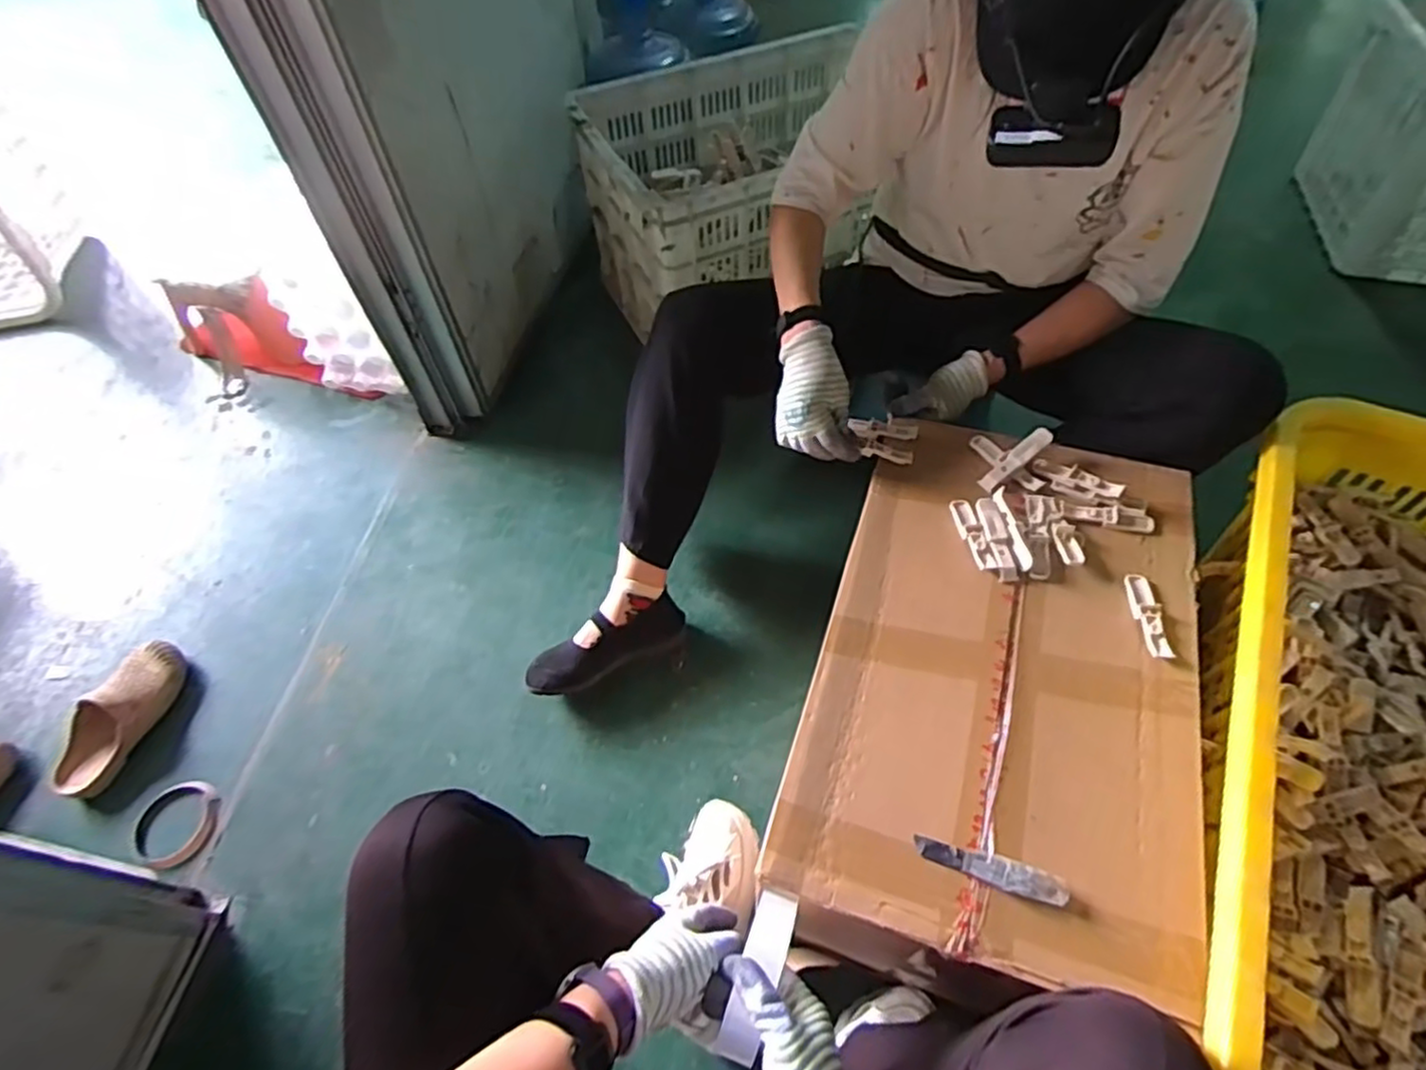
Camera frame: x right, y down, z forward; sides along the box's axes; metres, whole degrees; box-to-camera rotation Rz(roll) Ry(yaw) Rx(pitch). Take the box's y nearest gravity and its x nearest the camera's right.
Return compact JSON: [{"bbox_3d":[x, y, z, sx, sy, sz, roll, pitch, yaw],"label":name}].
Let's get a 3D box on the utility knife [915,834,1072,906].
[{"bbox_3d":[0.236,0.285,0.594,0.121,0.013,0.025,13,56,11],"label":"utility knife"}]

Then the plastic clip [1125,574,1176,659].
[{"bbox_3d":[0.456,0.084,0.733,0.026,0.011,0.099,3,55,4],"label":"plastic clip"}]

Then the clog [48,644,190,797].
[{"bbox_3d":[-0.905,0.273,1.063,0.089,0.087,0.234,10,56,9],"label":"clog"}]

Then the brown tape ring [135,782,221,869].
[{"bbox_3d":[-0.778,0.420,1.013,0.103,0.019,0.116,-2,55,1],"label":"brown tape ring"}]

